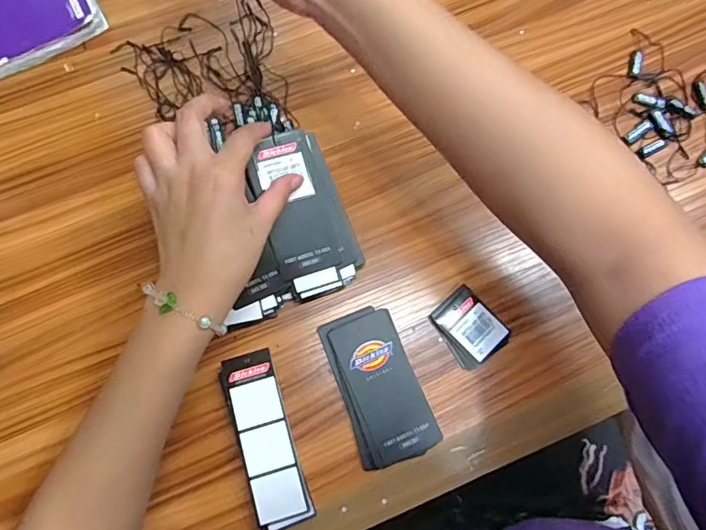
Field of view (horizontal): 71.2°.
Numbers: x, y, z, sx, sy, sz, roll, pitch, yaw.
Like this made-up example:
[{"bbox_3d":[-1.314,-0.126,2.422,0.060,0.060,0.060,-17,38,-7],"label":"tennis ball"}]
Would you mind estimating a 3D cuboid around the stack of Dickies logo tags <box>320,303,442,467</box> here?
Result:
[{"bbox_3d":[0.020,0.092,0.383,0.060,0.011,0.115,-20,77,-5],"label":"stack of Dickies logo tags"}]

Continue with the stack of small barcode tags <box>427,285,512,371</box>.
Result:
[{"bbox_3d":[0.092,0.050,0.392,0.045,0.010,0.055,-40,80,-9],"label":"stack of small barcode tags"}]

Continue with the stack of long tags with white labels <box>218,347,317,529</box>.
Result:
[{"bbox_3d":[-0.065,0.129,0.370,0.039,0.022,0.124,-17,77,-4],"label":"stack of long tags with white labels"}]

